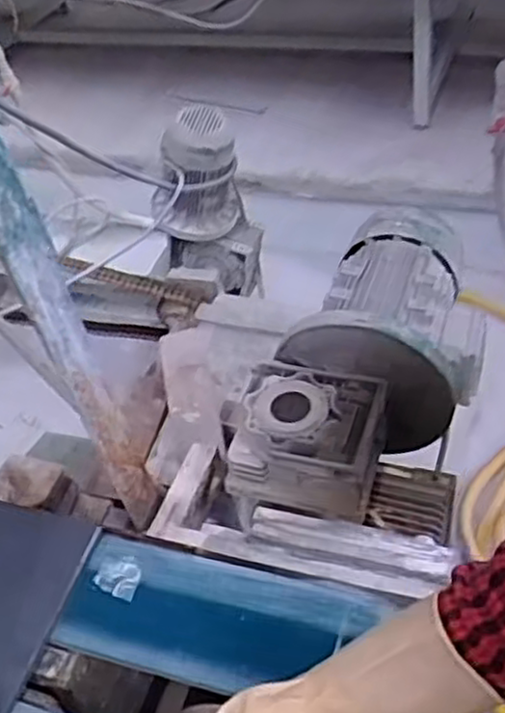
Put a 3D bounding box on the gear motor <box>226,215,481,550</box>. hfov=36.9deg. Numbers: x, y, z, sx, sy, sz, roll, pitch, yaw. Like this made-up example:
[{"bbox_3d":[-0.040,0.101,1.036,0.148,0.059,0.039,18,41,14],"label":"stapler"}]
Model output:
[{"bbox_3d":[0.136,0.025,0.852,0.218,0.201,0.338,12,49,21],"label":"gear motor"}]

